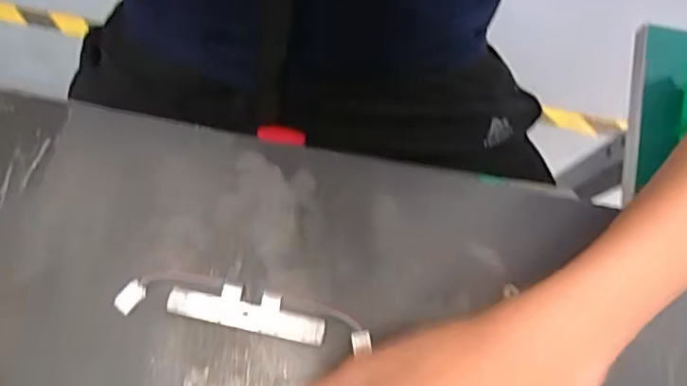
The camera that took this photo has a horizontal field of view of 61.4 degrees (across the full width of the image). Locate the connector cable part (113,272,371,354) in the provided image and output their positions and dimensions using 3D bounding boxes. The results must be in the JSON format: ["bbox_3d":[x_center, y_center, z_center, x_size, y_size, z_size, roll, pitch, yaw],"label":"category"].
[{"bbox_3d":[-0.062,0.072,0.364,0.155,0.015,0.029,9,75,0],"label":"connector cable part"}]

